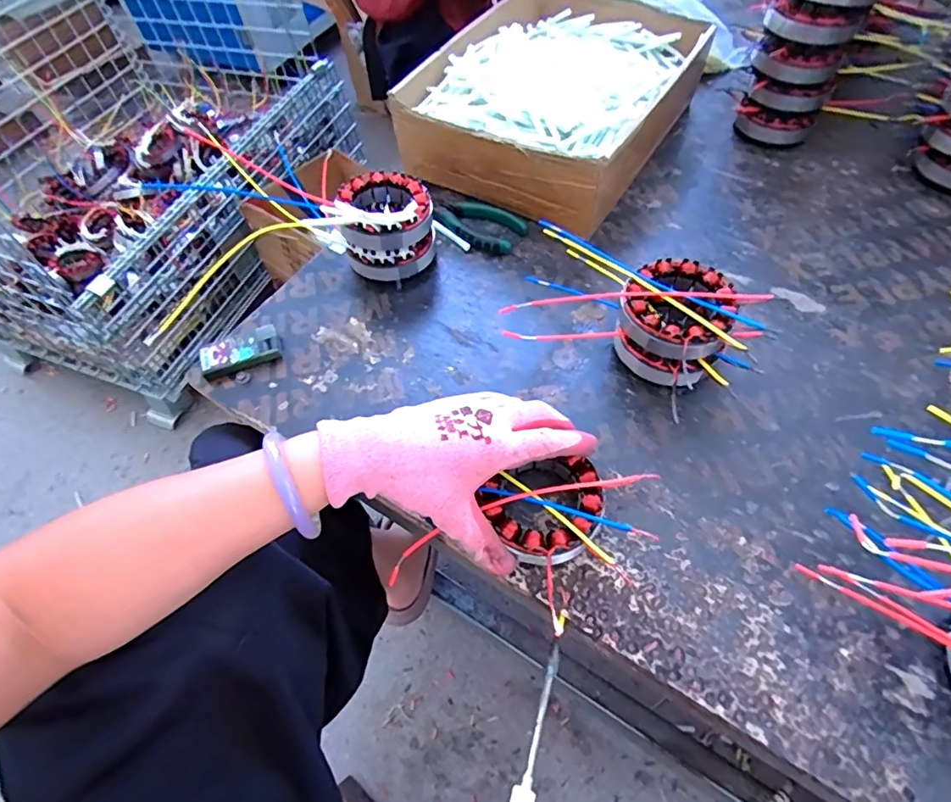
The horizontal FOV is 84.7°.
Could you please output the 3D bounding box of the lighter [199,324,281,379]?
[{"bbox_3d":[-0.208,-0.043,0.461,0.066,0.015,0.032,-21,59,-10],"label":"lighter"}]

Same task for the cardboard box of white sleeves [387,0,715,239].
[{"bbox_3d":[0.097,-0.342,0.592,0.243,0.096,0.330,26,62,18],"label":"cardboard box of white sleeves"}]

